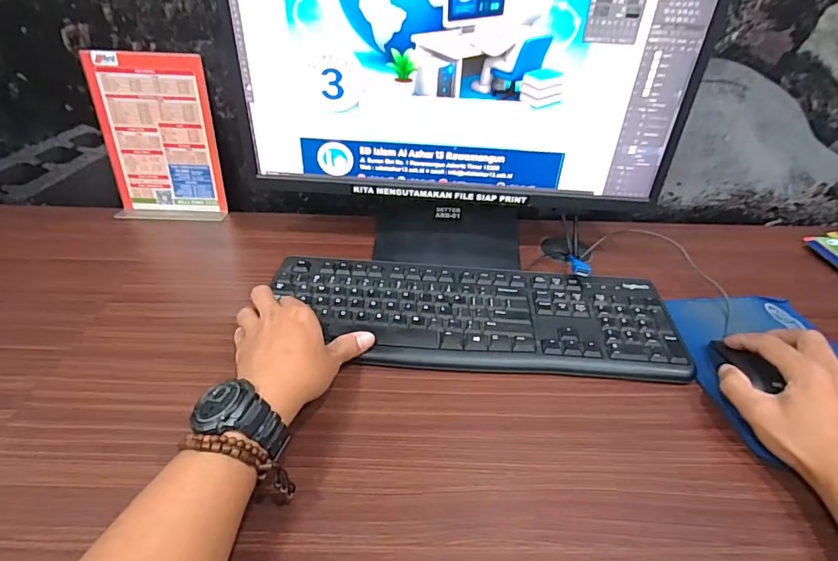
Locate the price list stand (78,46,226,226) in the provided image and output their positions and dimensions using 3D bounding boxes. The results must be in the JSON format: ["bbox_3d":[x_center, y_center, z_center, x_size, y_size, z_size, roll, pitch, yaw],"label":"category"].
[{"bbox_3d":[-0.354,-0.186,0.633,0.149,0.208,0.047,1,37,-1],"label":"price list stand"}]

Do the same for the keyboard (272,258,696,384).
[{"bbox_3d":[0.053,0.033,0.501,0.420,0.015,0.155,7,37,6],"label":"keyboard"}]

